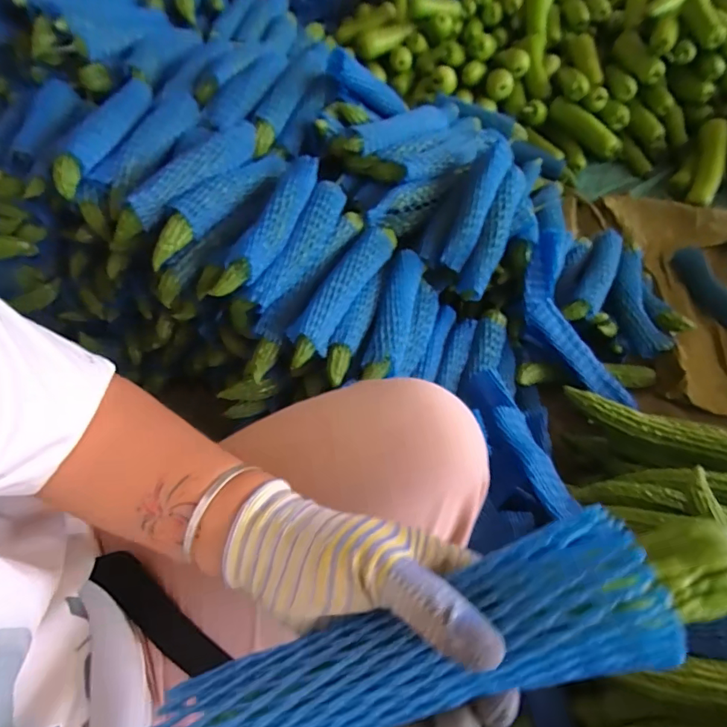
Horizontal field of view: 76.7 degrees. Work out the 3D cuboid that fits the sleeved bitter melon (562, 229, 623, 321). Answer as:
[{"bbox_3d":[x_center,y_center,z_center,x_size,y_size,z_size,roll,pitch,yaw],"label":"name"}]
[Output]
[{"bbox_3d":[0.450,-0.173,0.886,0.058,0.047,0.244,25,56,19],"label":"sleeved bitter melon"}]

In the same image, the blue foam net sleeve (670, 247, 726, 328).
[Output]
[{"bbox_3d":[0.747,-0.160,0.982,0.062,0.050,0.224,-13,52,-9],"label":"blue foam net sleeve"}]

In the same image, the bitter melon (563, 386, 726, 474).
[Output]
[{"bbox_3d":[0.424,0.097,0.630,0.284,0.063,0.045,23,55,18],"label":"bitter melon"}]

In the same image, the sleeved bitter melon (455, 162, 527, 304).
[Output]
[{"bbox_3d":[0.221,-0.223,0.770,0.048,0.056,0.236,23,86,18],"label":"sleeved bitter melon"}]

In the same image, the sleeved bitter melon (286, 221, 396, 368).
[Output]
[{"bbox_3d":[-0.026,-0.113,0.682,0.050,0.060,0.281,22,55,17],"label":"sleeved bitter melon"}]

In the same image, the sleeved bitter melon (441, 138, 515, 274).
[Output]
[{"bbox_3d":[0.185,-0.266,0.757,0.050,0.049,0.229,23,86,18],"label":"sleeved bitter melon"}]

